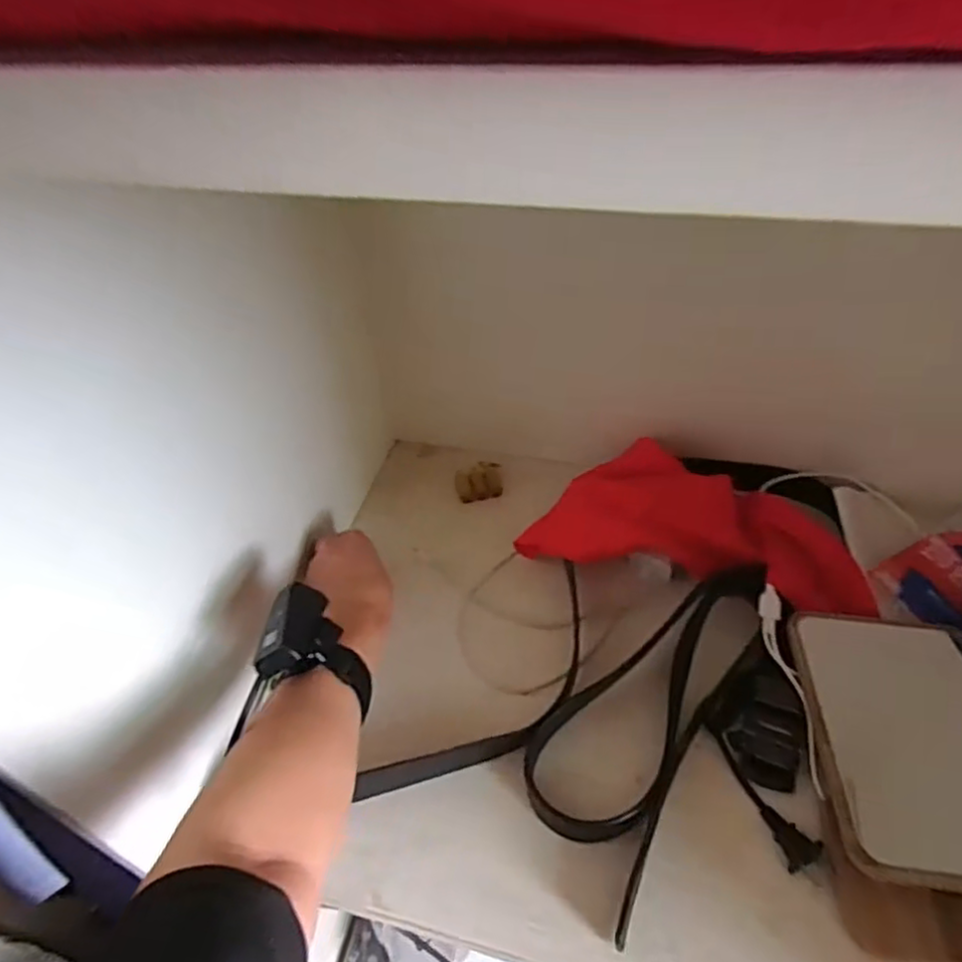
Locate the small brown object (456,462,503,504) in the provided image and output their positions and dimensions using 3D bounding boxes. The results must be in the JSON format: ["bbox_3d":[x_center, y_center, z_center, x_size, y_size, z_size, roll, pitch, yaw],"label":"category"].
[{"bbox_3d":[-0.002,-0.002,0.745,0.053,0.018,0.049,-10,46,-5],"label":"small brown object"}]

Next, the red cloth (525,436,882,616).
[{"bbox_3d":[0.204,0.043,0.643,0.318,0.067,0.130,12,48,16],"label":"red cloth"}]

